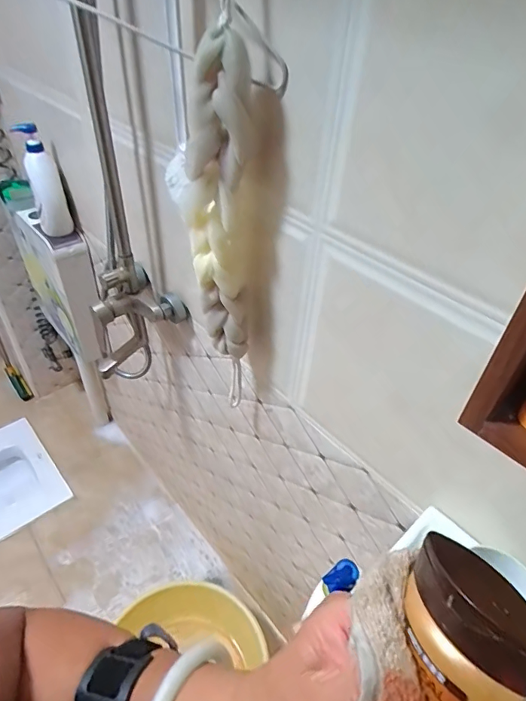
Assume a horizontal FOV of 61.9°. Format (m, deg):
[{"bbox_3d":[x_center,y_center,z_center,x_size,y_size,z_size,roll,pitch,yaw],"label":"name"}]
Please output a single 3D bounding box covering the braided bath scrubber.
[{"bbox_3d":[-0.056,-0.122,0.569,0.080,0.460,0.054,21,44,19],"label":"braided bath scrubber"}]

